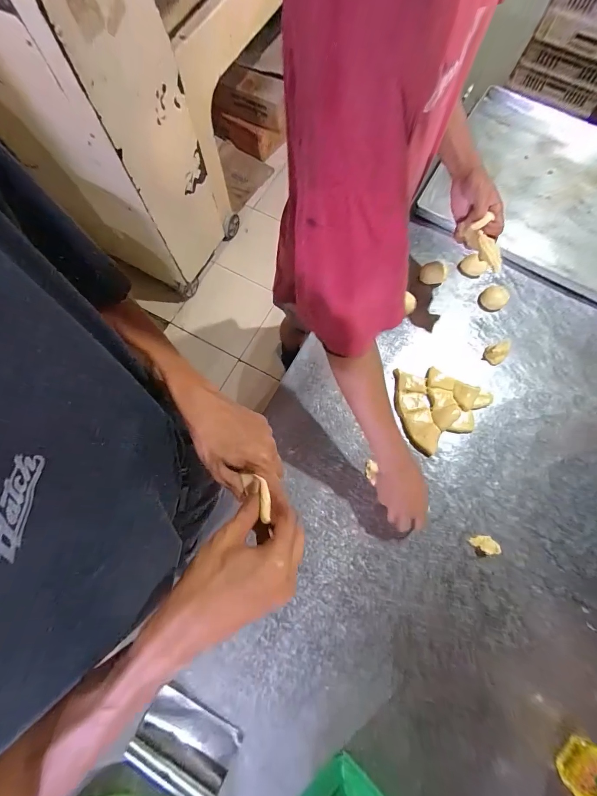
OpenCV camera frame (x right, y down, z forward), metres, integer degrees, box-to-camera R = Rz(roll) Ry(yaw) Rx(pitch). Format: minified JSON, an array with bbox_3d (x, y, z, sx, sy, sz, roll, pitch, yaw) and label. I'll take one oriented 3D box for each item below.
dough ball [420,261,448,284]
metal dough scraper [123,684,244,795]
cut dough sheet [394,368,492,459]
[{"bbox_3d":[0.291,-0.266,0.687,0.055,0.030,0.040,13,75,4],"label":"dough ball"},{"bbox_3d":[-0.171,0.526,0.480,0.148,0.015,0.106,27,76,8],"label":"metal dough scraper"},{"bbox_3d":[0.275,0.005,0.606,0.170,0.034,0.157,-18,75,-5],"label":"cut dough sheet"}]

